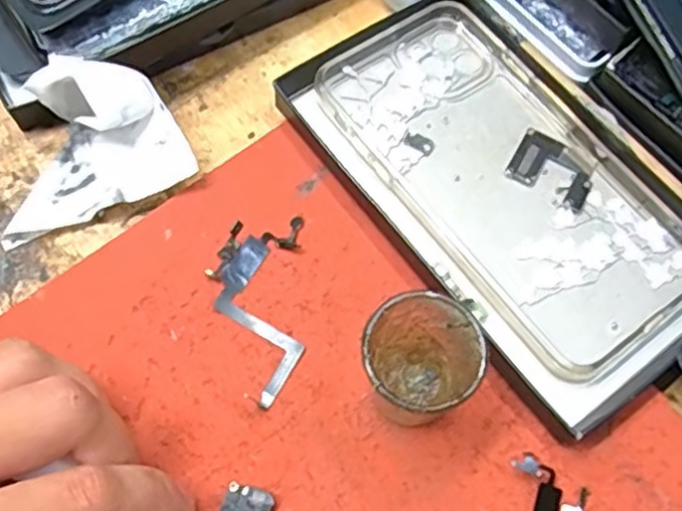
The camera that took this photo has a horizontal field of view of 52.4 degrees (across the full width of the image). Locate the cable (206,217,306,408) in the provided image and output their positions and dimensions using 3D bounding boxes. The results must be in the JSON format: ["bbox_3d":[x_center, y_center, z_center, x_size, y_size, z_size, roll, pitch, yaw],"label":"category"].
[{"bbox_3d":[-0.031,0.019,0.258,0.033,0.004,0.070,-2,69,0],"label":"cable"}]

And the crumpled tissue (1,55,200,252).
[{"bbox_3d":[-0.102,-0.044,0.270,0.076,0.033,0.051,-19,70,-7],"label":"crumpled tissue"}]

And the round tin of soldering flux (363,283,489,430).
[{"bbox_3d":[0.027,0.035,0.228,0.032,0.048,0.035,0,69,0],"label":"round tin of soldering flux"}]

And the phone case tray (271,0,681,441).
[{"bbox_3d":[0.065,-0.029,0.272,0.094,0.012,0.172,-36,73,-13],"label":"phone case tray"}]

